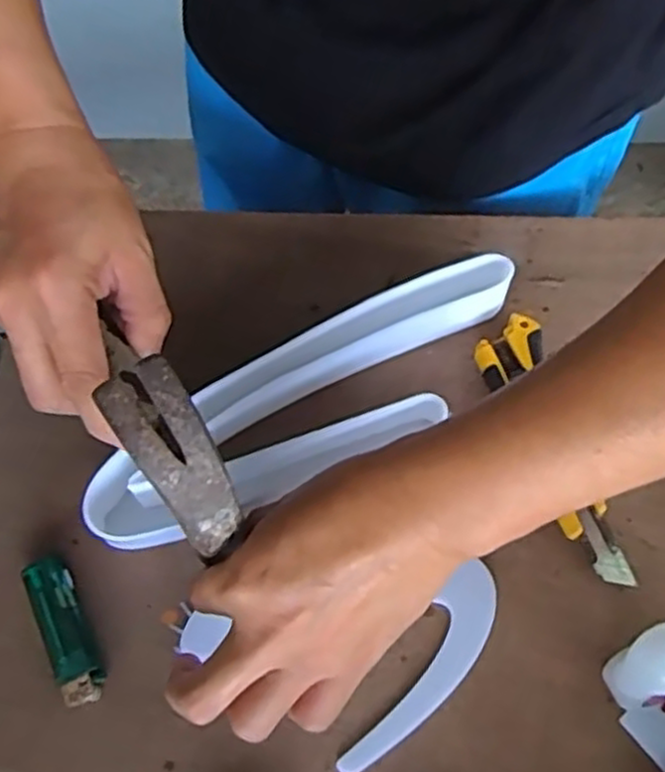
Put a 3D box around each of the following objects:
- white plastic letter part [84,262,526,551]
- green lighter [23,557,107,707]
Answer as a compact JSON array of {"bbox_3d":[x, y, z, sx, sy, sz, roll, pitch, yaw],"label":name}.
[{"bbox_3d":[-0.011,0.007,0.441,0.277,0.038,0.095,-23,68,-9],"label":"white plastic letter part"},{"bbox_3d":[-0.147,0.132,0.413,0.024,0.012,0.083,-25,68,-9],"label":"green lighter"}]

